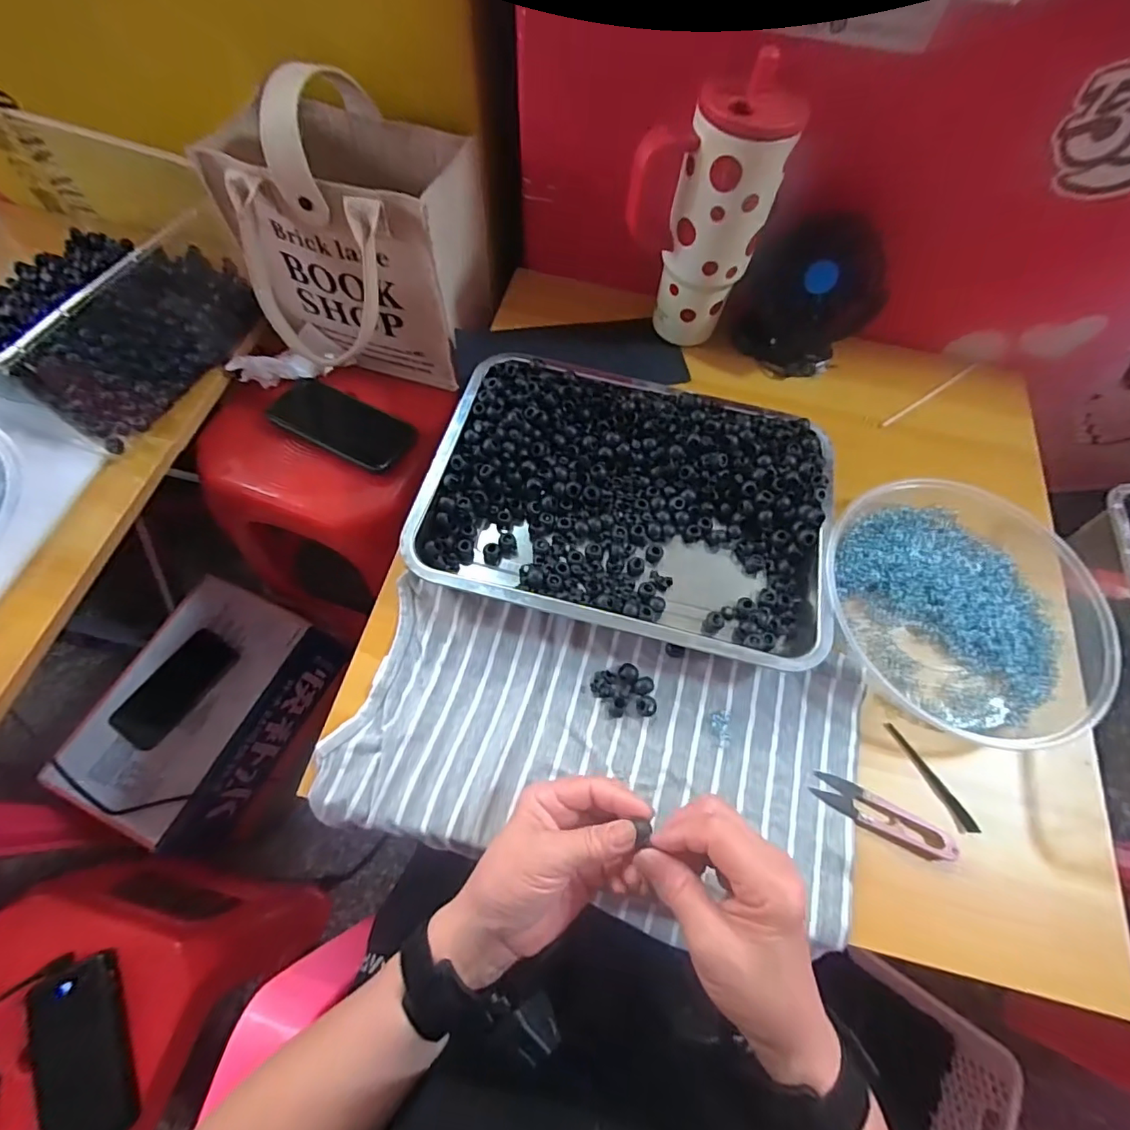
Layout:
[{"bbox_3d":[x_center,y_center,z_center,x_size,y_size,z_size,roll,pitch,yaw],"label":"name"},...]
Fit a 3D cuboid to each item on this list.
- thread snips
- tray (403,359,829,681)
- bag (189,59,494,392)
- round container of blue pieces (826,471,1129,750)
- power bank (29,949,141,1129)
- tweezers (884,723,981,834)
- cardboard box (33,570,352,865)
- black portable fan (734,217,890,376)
[{"bbox_3d":[0.235,0.184,0.386,0.099,0.011,0.023,25,67,9],"label":"thread snips"},{"bbox_3d":[0.057,-0.064,0.456,0.342,0.042,0.248,14,66,4],"label":"tray"},{"bbox_3d":[-0.219,-0.326,0.550,0.224,0.245,0.187,18,66,5],"label":"bag"},{"bbox_3d":[0.334,0.031,0.445,0.232,0.056,0.222,1,66,-2],"label":"round container of blue pieces"},{"bbox_3d":[-0.473,0.479,0.511,0.080,0.023,0.156,-25,72,-6],"label":"power bank"},{"bbox_3d":[0.283,0.163,0.407,0.011,0.014,0.087,-23,69,-12],"label":"tweezers"},{"bbox_3d":[-0.524,0.204,0.768,0.230,0.134,0.322,28,67,10],"label":"cardboard box"},{"bbox_3d":[0.240,-0.260,0.521,0.120,0.142,0.056,33,69,12],"label":"black portable fan"}]

